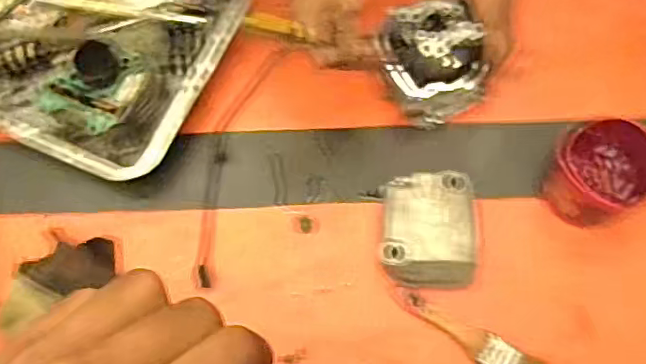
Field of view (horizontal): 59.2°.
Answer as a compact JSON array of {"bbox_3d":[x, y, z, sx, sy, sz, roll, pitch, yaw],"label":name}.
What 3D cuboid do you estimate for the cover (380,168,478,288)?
[{"bbox_3d":[0.108,0.051,0.601,0.096,0.056,0.116,0,70,2],"label":"cover"}]

